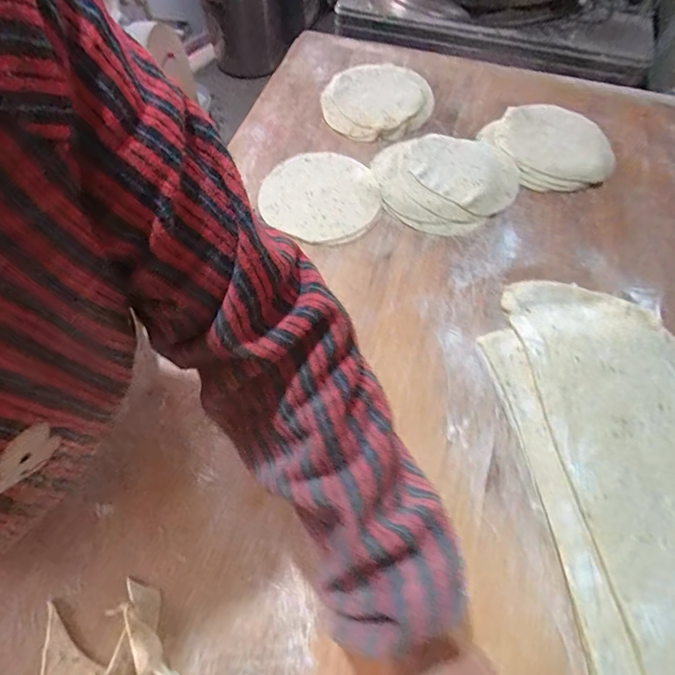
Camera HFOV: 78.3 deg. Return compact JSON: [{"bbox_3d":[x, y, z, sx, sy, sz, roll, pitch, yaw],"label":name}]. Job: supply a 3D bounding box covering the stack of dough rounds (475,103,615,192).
[{"bbox_3d":[0.308,-0.275,0.592,0.147,0.025,0.169,-22,64,-12],"label":"stack of dough rounds"}]

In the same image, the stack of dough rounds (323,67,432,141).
[{"bbox_3d":[0.065,-0.371,0.639,0.162,0.016,0.182,20,64,10],"label":"stack of dough rounds"}]

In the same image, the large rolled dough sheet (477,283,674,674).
[{"bbox_3d":[0.271,0.123,0.373,0.192,0.030,0.406,-6,62,-3],"label":"large rolled dough sheet"}]

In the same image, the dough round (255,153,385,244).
[{"bbox_3d":[-0.020,-0.192,0.552,0.144,0.006,0.154,0,62,0],"label":"dough round"}]

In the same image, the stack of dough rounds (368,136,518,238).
[{"bbox_3d":[0.146,-0.218,0.559,0.185,0.019,0.168,-27,65,-14],"label":"stack of dough rounds"}]

